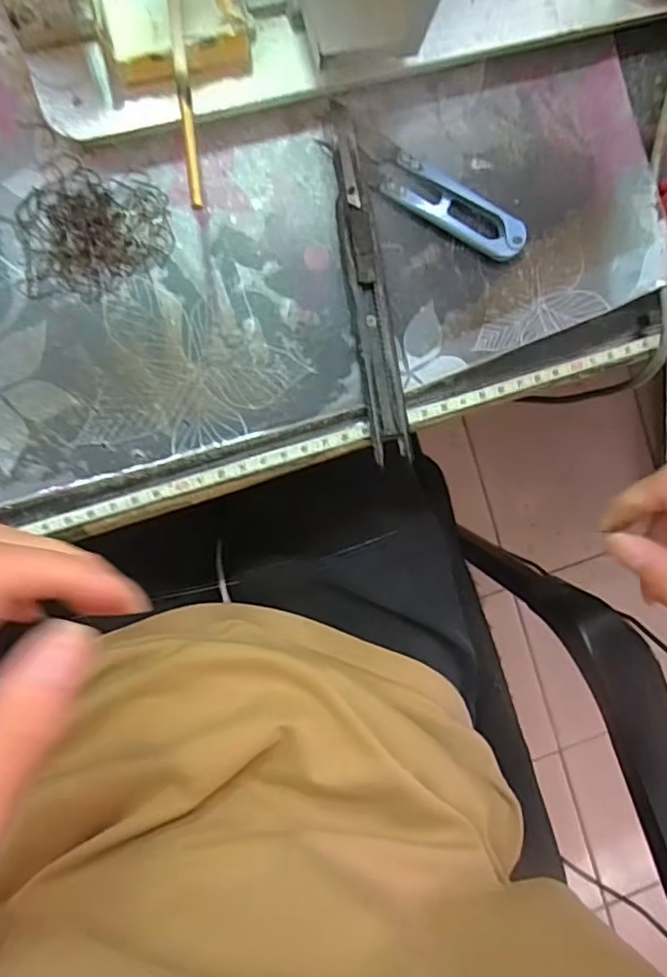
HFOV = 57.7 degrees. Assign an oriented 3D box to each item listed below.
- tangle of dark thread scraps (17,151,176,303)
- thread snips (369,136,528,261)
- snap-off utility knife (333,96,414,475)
[{"bbox_3d":[-0.104,-0.109,0.262,0.060,0.006,0.057,15,90,-7],"label":"tangle of dark thread scraps"},{"bbox_3d":[0.053,-0.131,0.279,0.078,0.009,0.022,26,89,-7],"label":"thread snips"},{"bbox_3d":[0.016,-0.090,0.275,0.018,0.013,0.153,-9,93,-6],"label":"snap-off utility knife"}]

